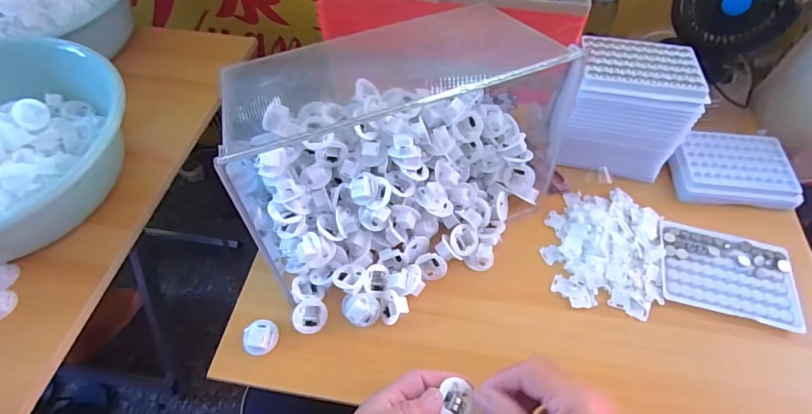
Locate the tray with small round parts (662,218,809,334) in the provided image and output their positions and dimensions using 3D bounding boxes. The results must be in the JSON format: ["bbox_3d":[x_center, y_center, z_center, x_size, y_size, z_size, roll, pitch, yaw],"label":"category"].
[{"bbox_3d":[0.334,0.067,0.446,0.126,0.008,0.094,15,58,9],"label":"tray with small round parts"}]

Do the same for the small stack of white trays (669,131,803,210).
[{"bbox_3d":[0.383,-0.047,0.506,0.130,0.024,0.092,2,57,1],"label":"small stack of white trays"}]

